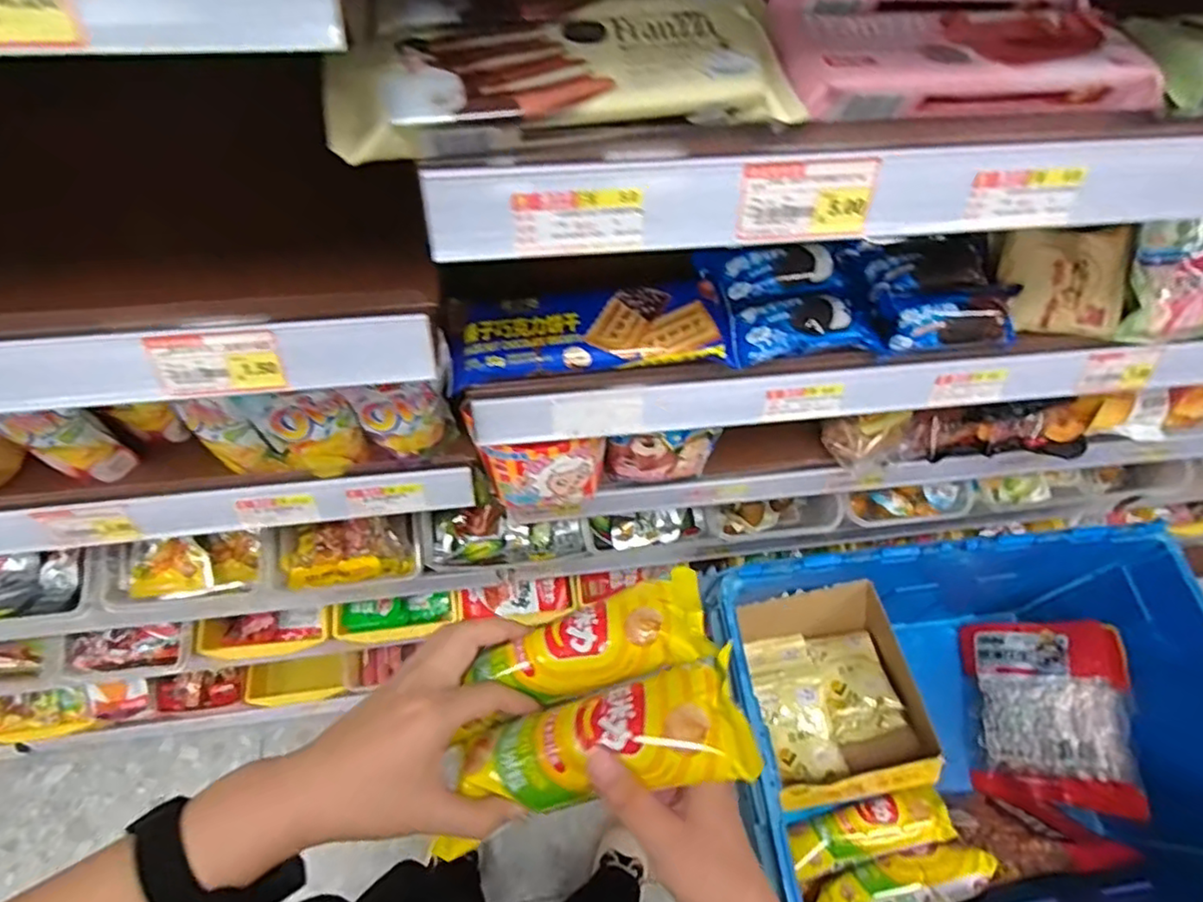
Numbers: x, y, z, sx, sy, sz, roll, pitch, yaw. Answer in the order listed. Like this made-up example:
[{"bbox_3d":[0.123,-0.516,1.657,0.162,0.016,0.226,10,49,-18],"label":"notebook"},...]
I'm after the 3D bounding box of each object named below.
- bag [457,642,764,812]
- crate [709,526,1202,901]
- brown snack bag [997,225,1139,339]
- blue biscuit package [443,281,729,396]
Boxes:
[{"bbox_3d":[-0.001,0.168,0.369,0.170,0.037,0.060,-19,61,15],"label":"bag"},{"bbox_3d":[0.446,0.366,0.817,0.588,0.314,0.402,-5,62,-6],"label":"crate"},{"bbox_3d":[0.374,-0.134,0.512,0.098,0.023,0.083,-3,106,-5],"label":"brown snack bag"},{"bbox_3d":[-0.012,-0.091,0.469,0.201,0.032,0.071,-5,61,-6],"label":"blue biscuit package"}]

